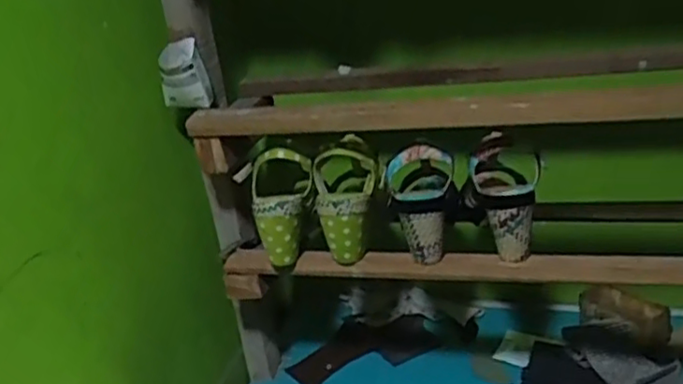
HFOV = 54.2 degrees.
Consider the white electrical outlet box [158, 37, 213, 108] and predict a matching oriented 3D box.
[{"bbox_3d":[-0.199,-0.150,0.848,0.057,0.077,0.043,-12,22,-10],"label":"white electrical outlet box"}]

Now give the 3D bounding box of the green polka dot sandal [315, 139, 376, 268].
[{"bbox_3d":[0.007,0.009,0.817,0.080,0.138,0.078,-7,21,4],"label":"green polka dot sandal"}]

